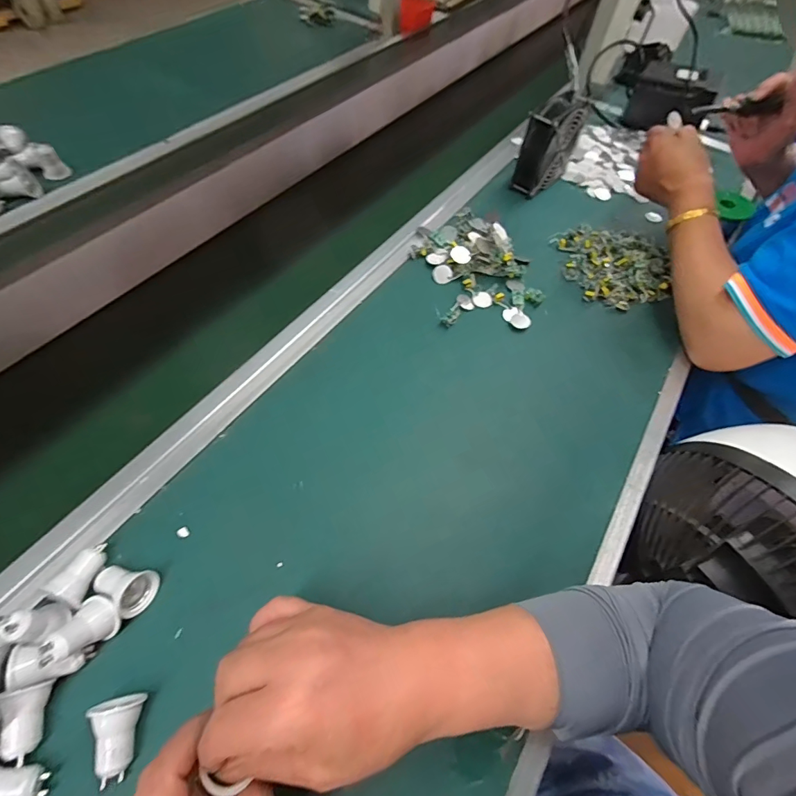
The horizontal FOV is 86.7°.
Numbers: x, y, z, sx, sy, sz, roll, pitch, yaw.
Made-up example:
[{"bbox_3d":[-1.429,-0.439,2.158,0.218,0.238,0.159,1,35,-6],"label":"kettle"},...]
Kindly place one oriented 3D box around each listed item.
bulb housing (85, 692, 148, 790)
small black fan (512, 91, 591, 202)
[{"bbox_3d":[-0.190,0.232,0.289,0.027,0.027,0.047,-12,60,-12],"label":"bulb housing"},{"bbox_3d":[0.242,-0.404,0.673,0.054,0.107,0.120,36,63,17],"label":"small black fan"}]

